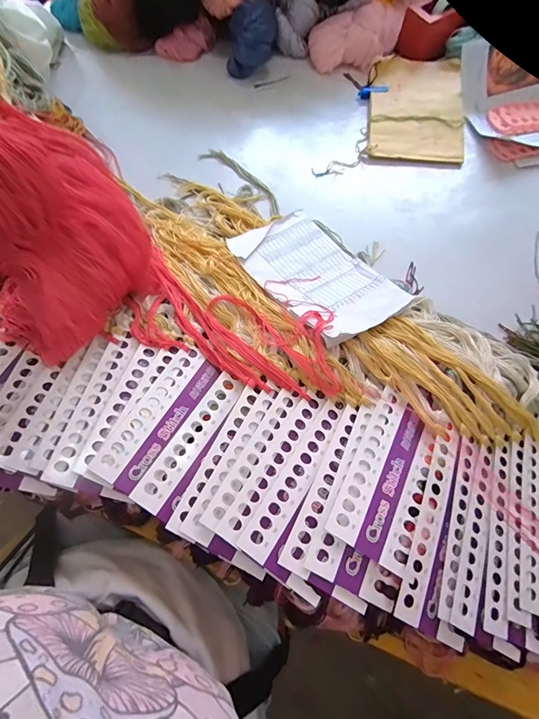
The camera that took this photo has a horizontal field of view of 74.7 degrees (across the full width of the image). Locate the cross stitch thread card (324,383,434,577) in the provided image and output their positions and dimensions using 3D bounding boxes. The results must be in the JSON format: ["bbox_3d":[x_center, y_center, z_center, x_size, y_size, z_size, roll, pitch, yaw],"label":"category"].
[{"bbox_3d":[0.116,0.104,0.335,0.072,0.010,0.155,30,61,4],"label":"cross stitch thread card"}]

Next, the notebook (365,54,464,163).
[{"bbox_3d":[0.240,-0.410,0.574,0.148,0.011,0.203,7,76,3],"label":"notebook"}]

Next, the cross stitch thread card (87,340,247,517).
[{"bbox_3d":[-0.096,0.061,0.350,0.081,0.011,0.150,27,63,15],"label":"cross stitch thread card"}]

